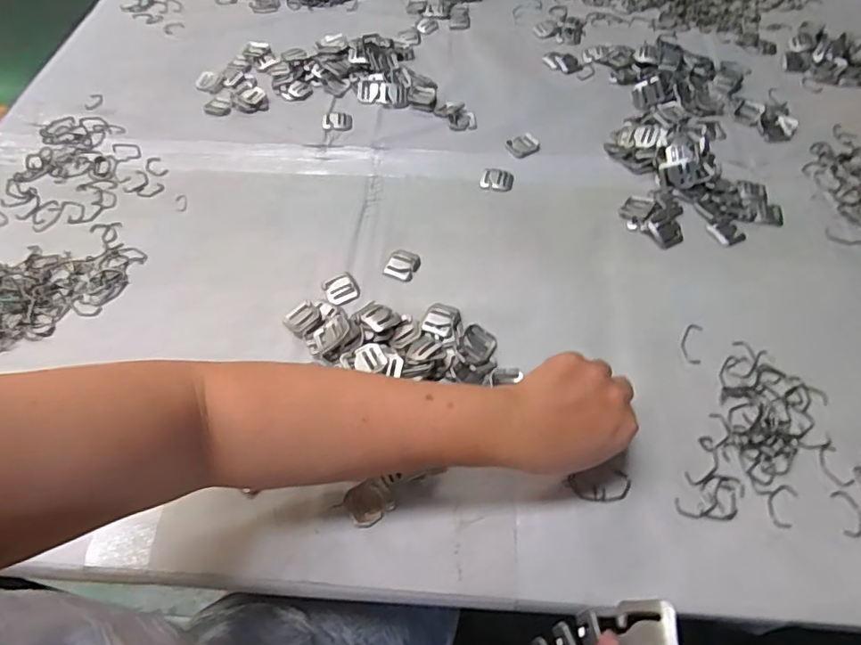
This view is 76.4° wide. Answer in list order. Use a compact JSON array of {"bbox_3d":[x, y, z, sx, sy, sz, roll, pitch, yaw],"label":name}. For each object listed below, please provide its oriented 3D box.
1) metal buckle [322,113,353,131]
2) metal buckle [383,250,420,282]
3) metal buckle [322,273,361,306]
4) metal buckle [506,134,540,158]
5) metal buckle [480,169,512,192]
[{"bbox_3d":[-0.116,-0.250,0.680,0.036,0.007,0.034,-8,56,-5],"label":"metal buckle"},{"bbox_3d":[-0.027,-0.057,0.540,0.030,0.004,0.035,22,58,15],"label":"metal buckle"},{"bbox_3d":[-0.085,-0.031,0.523,0.031,0.004,0.037,-25,59,-16],"label":"metal buckle"},{"bbox_3d":[0.110,-0.210,0.647,0.039,0.004,0.030,-26,59,-17],"label":"metal buckle"},{"bbox_3d":[0.075,-0.161,0.615,0.035,0.004,0.032,7,56,5],"label":"metal buckle"}]

